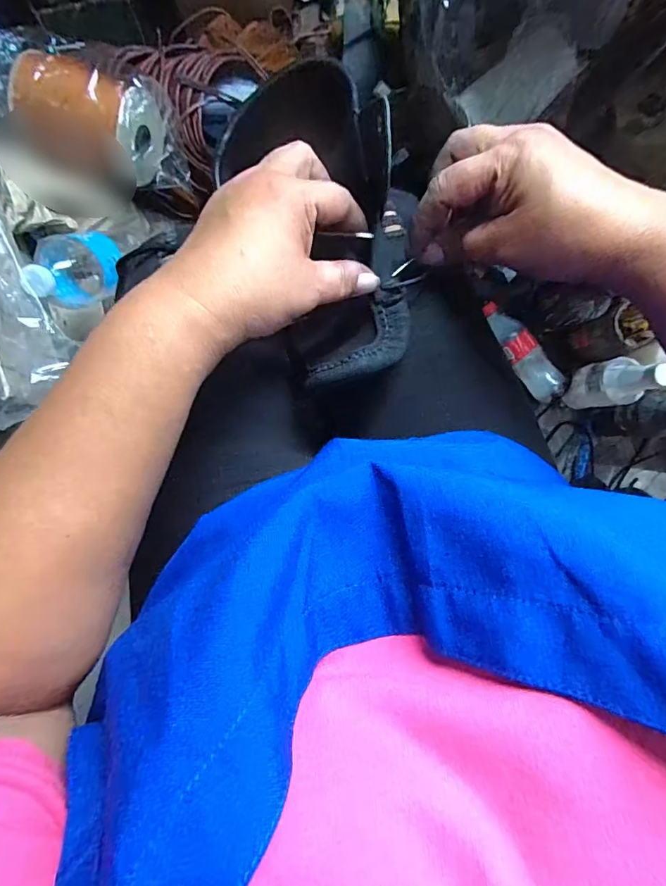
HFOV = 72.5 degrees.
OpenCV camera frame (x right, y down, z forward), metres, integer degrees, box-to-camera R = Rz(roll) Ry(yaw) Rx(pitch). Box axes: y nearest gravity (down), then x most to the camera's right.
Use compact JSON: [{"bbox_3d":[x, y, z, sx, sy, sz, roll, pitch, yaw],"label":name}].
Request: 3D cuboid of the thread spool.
[{"bbox_3d":[-0.296,-0.392,0.553,0.163,0.098,0.104,16,91,-5],"label":"thread spool"}]

